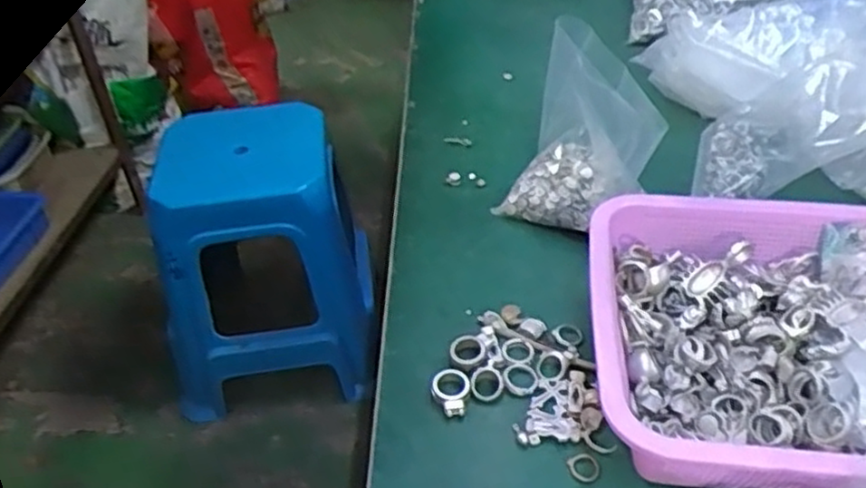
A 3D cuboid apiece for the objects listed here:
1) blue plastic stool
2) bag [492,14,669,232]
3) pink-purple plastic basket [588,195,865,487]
[{"bbox_3d":[-0.321,0.044,1.317,0.371,0.486,0.277,-7,42,-4],"label":"blue plastic stool"},{"bbox_3d":[0.129,-0.087,0.583,0.128,0.159,0.069,21,47,26],"label":"bag"},{"bbox_3d":[0.251,0.072,0.451,0.292,0.077,0.230,3,42,8],"label":"pink-purple plastic basket"}]

